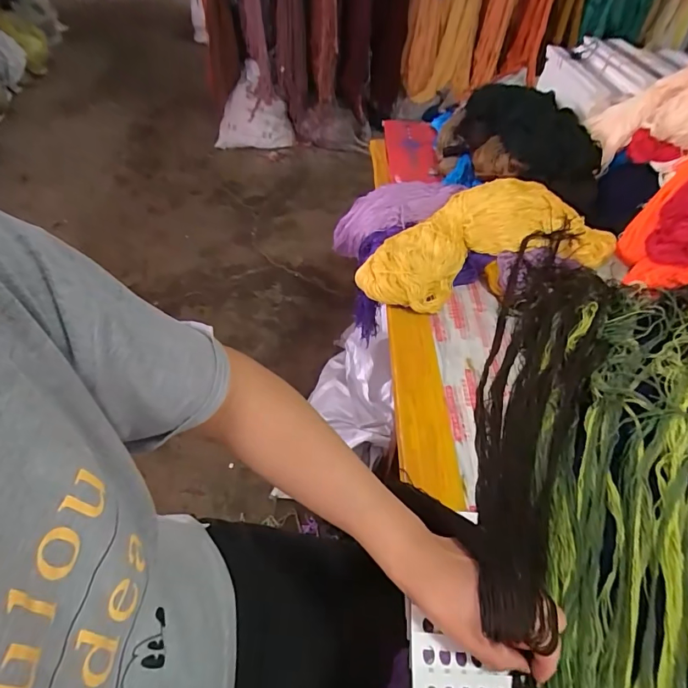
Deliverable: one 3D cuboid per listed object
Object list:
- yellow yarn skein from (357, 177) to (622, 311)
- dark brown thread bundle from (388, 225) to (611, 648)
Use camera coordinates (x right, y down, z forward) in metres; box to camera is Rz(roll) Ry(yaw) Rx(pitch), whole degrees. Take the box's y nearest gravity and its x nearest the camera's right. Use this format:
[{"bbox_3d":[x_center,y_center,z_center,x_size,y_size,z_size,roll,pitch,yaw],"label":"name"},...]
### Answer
[{"bbox_3d":[0.219,-0.166,0.699,0.405,0.096,0.178,-10,50,-13],"label":"yellow yarn skein"},{"bbox_3d":[0.227,0.047,0.544,0.126,0.102,0.578,21,46,14],"label":"dark brown thread bundle"}]

